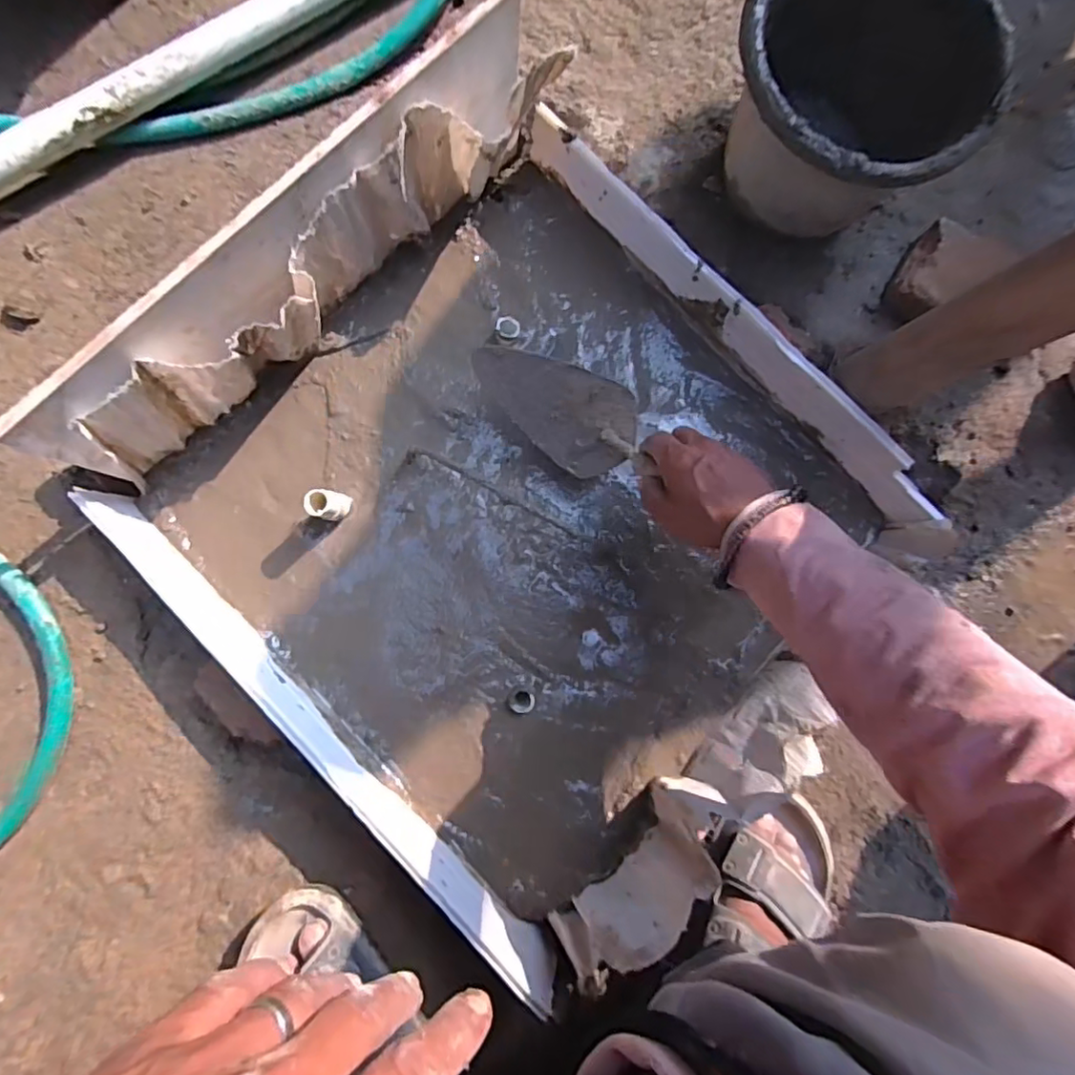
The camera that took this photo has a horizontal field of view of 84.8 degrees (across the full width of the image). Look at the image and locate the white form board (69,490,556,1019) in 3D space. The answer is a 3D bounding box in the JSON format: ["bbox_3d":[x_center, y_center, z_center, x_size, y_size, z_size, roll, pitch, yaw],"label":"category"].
[{"bbox_3d":[-0.181,0.164,0.490,0.011,0.067,0.545,-45,86,7],"label":"white form board"}]

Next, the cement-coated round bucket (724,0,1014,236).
[{"bbox_3d":[0.282,-0.394,0.561,0.215,0.160,0.234,43,81,1],"label":"cement-coated round bucket"}]

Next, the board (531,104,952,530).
[{"bbox_3d":[0.185,-0.208,0.571,0.022,0.072,0.528,-43,88,-9],"label":"board"}]

